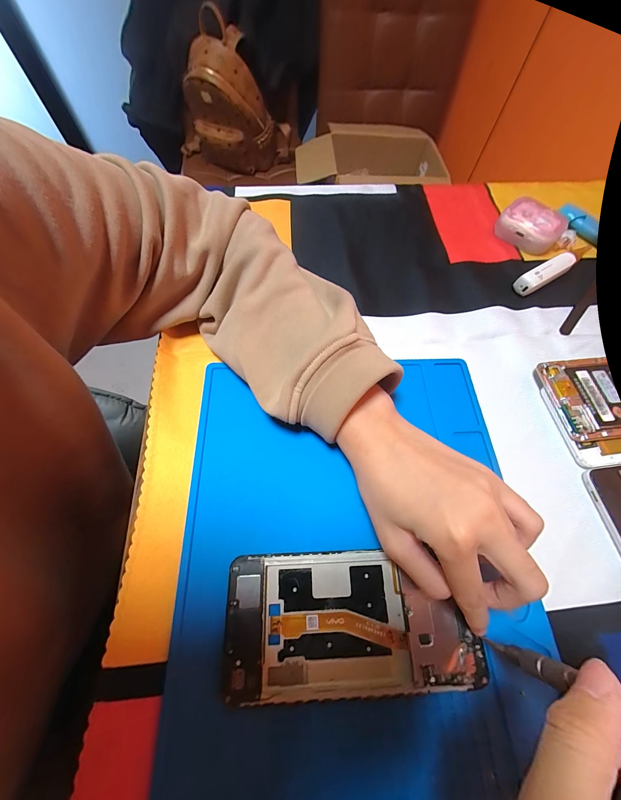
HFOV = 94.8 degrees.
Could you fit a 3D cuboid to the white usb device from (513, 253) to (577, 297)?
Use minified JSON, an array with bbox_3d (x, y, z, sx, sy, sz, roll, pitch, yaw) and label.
[{"bbox_3d":[0.243,-0.129,0.295,0.070,0.020,0.018,-26,69,-13],"label":"white usb device"}]

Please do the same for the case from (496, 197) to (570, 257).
[{"bbox_3d":[0.250,-0.198,0.323,0.064,0.026,0.047,39,70,15],"label":"case"}]

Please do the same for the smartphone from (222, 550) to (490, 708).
[{"bbox_3d":[0.023,0.131,0.171,0.143,0.006,0.070,-1,65,-2],"label":"smartphone"}]

